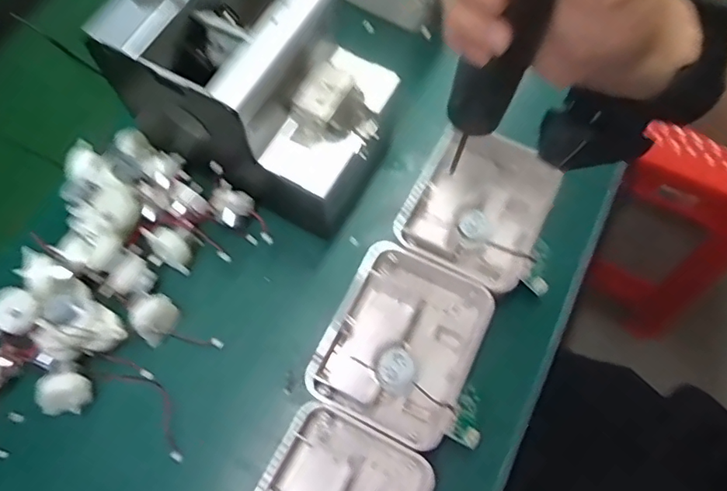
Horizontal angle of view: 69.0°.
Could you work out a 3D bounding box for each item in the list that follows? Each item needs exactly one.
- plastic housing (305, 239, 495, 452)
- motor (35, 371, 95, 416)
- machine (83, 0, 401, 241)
[{"bbox_3d":[0.030,0.073,0.398,0.103,0.043,0.128,23,69,13],"label":"plastic housing"},{"bbox_3d":[-0.218,0.107,0.385,0.030,0.022,0.028,-3,65,2],"label":"motor"},{"bbox_3d":[-0.075,-0.116,0.421,0.177,0.168,0.131,28,70,14],"label":"machine"}]

